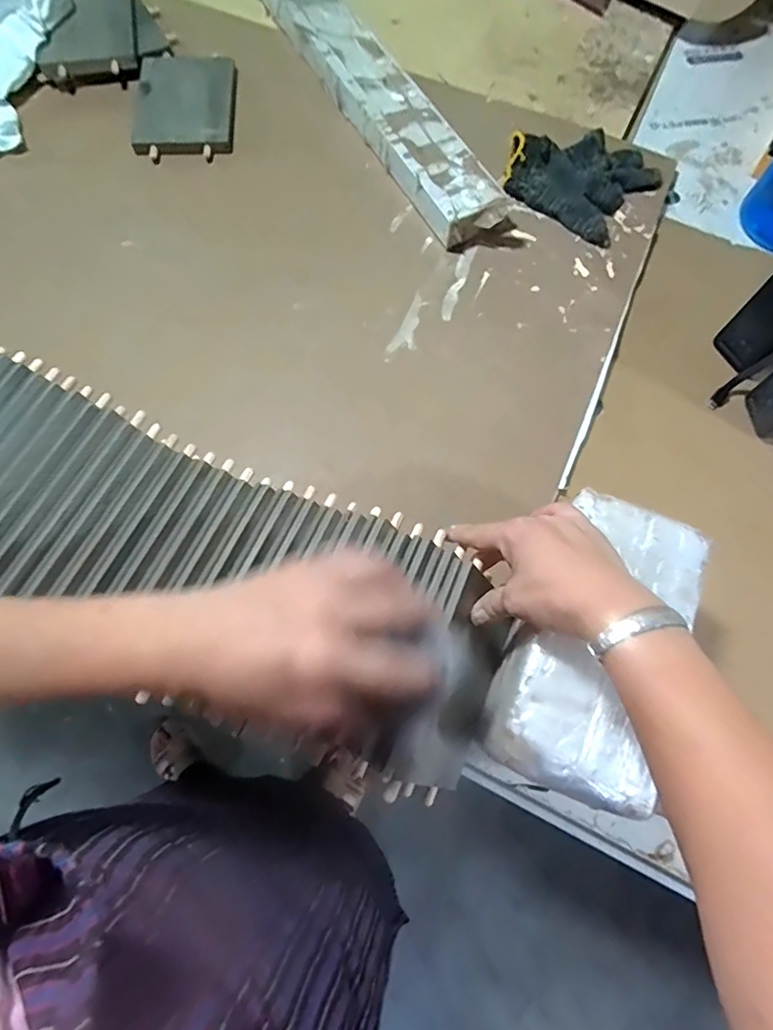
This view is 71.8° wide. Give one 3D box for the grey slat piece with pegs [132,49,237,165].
[{"bbox_3d":[-0.247,-0.496,0.648,0.123,0.027,0.149,-1,71,-1],"label":"grey slat piece with pegs"}]

